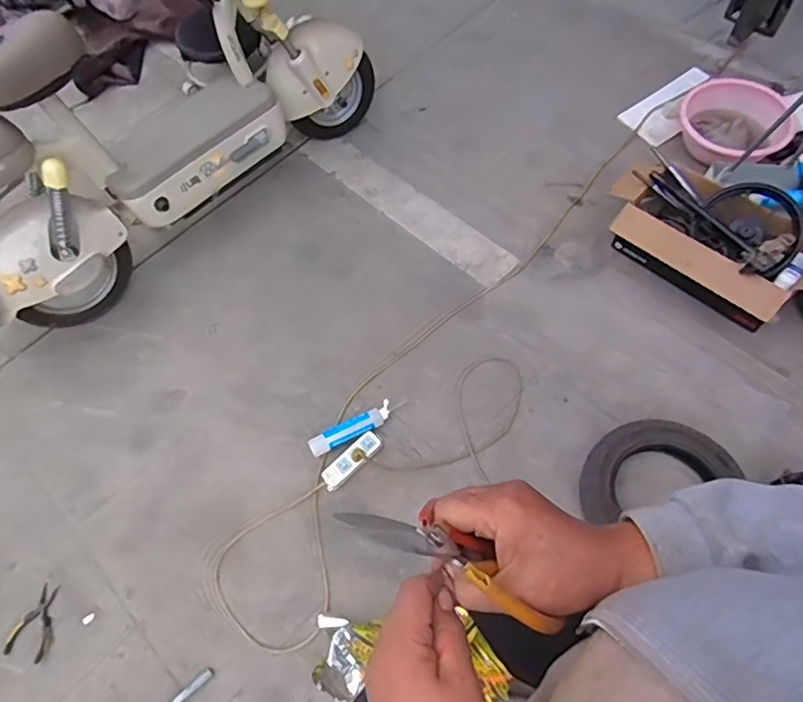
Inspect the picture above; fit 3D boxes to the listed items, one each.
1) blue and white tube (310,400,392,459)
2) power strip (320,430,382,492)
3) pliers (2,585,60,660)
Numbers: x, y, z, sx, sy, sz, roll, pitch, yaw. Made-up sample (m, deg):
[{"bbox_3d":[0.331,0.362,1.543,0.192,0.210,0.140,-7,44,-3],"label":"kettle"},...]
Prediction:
[{"bbox_3d":[-0.132,0.209,1.486,0.233,0.046,0.055,-26,64,-12],"label":"blue and white tube"},{"bbox_3d":[-0.126,0.284,1.455,0.183,0.032,0.060,-38,68,-18],"label":"power strip"},{"bbox_3d":[-0.853,0.632,1.309,0.103,0.010,0.152,11,62,6],"label":"pliers"}]

